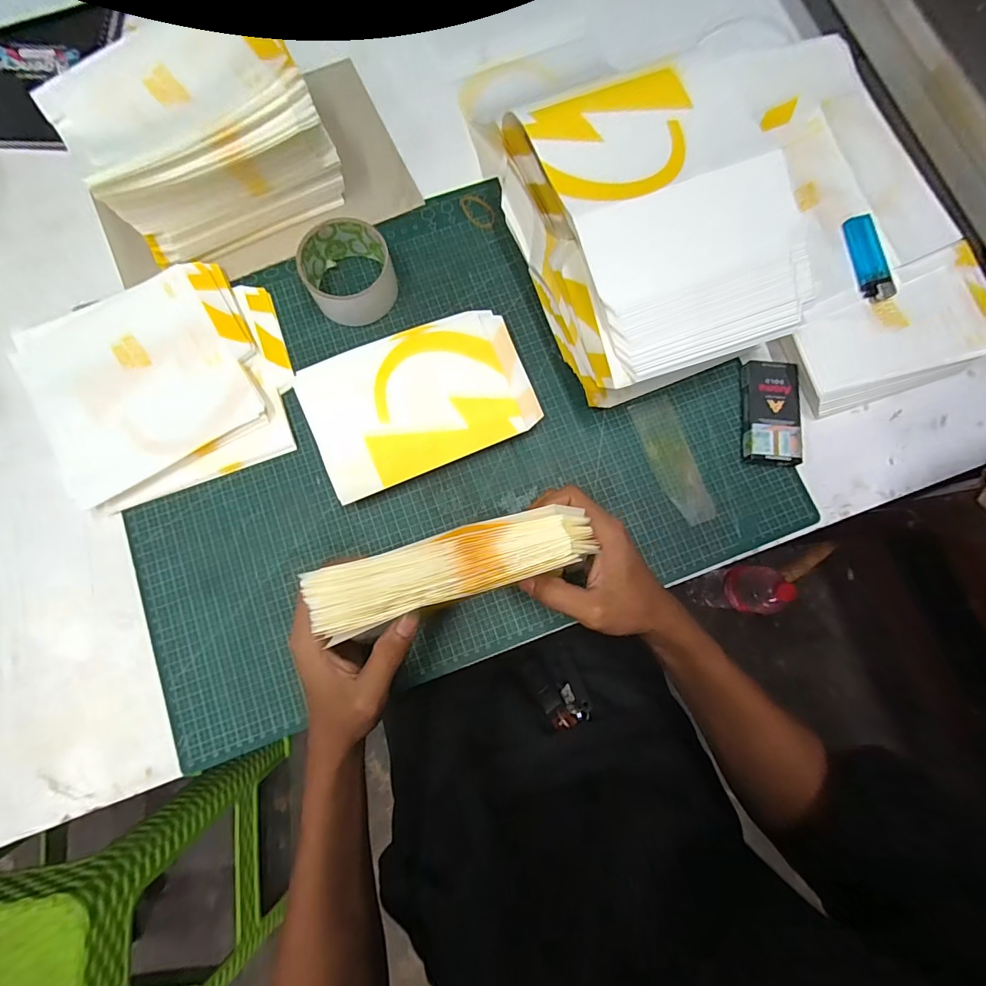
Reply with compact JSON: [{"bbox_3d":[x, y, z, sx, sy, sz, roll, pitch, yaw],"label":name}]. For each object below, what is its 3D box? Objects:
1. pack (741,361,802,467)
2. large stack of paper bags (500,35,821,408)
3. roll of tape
[{"bbox_3d":[0.257,-0.074,0.421,0.047,0.019,0.096,5,80,0],"label":"pack"},{"bbox_3d":[0.134,-0.222,0.398,0.191,0.110,0.245,-22,81,-4],"label":"large stack of paper bags"},{"bbox_3d":[-0.134,-0.207,0.427,0.078,0.043,0.082,0,80,-1],"label":"roll of tape"}]

